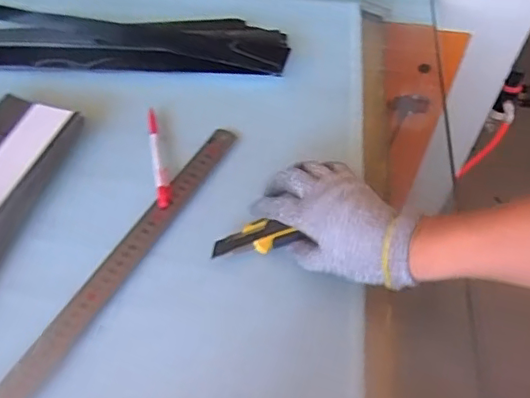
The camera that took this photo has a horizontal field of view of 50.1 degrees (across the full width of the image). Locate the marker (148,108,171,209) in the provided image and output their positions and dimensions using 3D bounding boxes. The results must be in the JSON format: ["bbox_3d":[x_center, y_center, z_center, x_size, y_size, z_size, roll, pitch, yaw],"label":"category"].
[{"bbox_3d":[-0.112,-0.046,0.597,0.014,0.010,0.131,-10,57,-8],"label":"marker"}]

